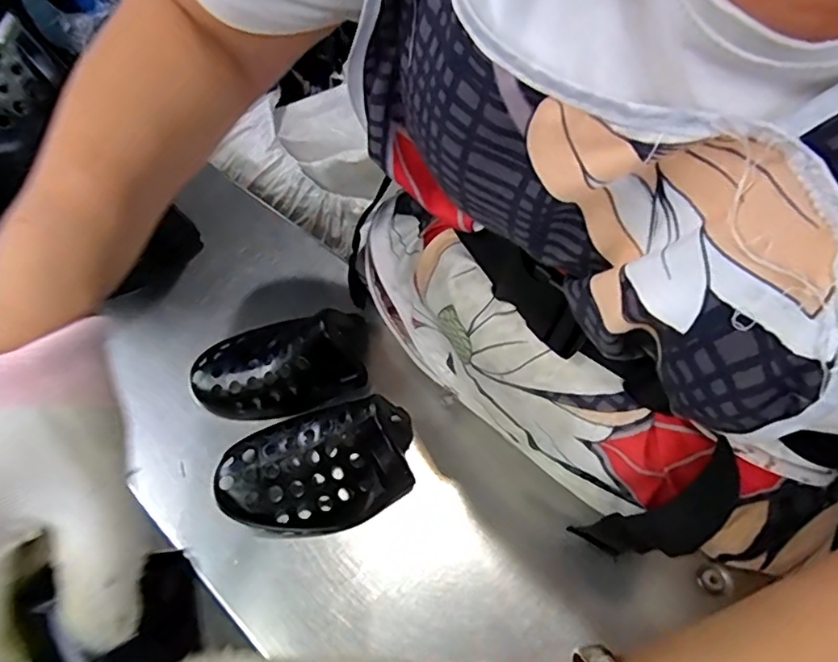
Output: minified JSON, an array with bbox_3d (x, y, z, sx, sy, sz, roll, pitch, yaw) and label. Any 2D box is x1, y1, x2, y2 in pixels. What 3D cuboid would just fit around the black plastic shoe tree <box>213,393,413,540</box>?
[{"bbox_3d":[-0.068,0.085,0.370,0.123,0.065,0.069,-10,49,0],"label":"black plastic shoe tree"}]

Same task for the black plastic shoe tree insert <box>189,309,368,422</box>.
[{"bbox_3d":[-0.105,0.017,0.418,0.128,0.056,0.069,-5,52,1],"label":"black plastic shoe tree insert"}]

